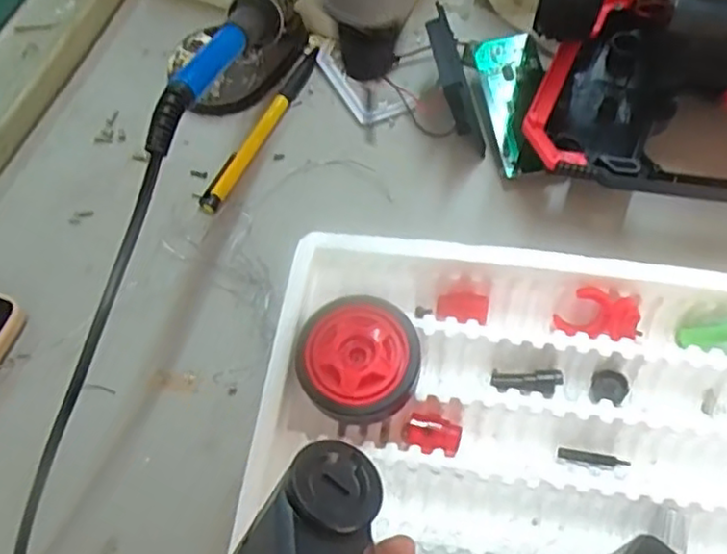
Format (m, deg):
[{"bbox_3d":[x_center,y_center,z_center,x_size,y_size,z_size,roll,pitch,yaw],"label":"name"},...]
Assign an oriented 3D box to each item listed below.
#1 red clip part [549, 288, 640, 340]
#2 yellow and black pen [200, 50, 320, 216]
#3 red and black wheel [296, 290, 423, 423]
[{"bbox_3d":[0.119,0.021,0.341,0.042,0.021,0.025,3,64,5],"label":"red clip part"},{"bbox_3d":[-0.064,-0.095,0.425,0.014,0.007,0.133,24,68,14],"label":"yellow and black pen"},{"bbox_3d":[-0.002,0.038,0.315,0.058,0.023,0.054,-1,64,3],"label":"red and black wheel"}]

